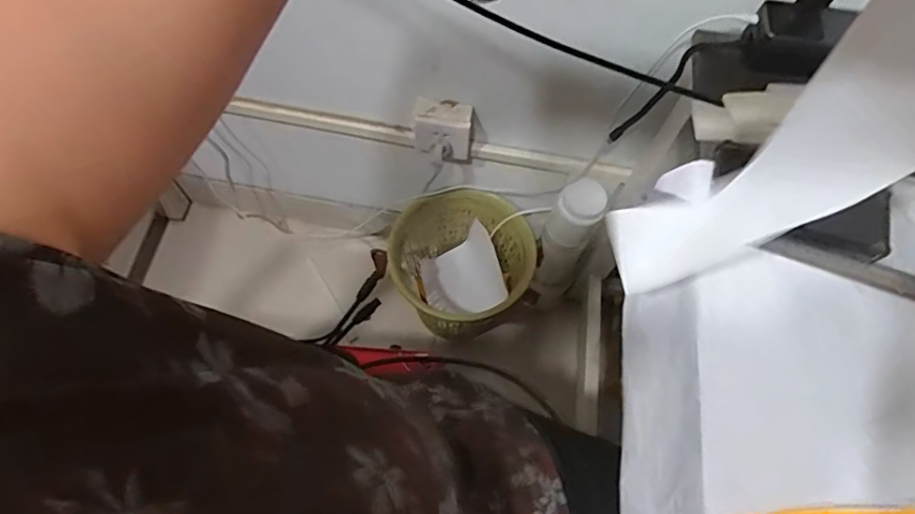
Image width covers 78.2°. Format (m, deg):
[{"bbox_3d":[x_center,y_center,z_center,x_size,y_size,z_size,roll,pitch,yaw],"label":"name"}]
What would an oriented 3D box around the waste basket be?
[{"bbox_3d":[0.014,0.051,1.145,0.258,0.326,0.245,1,66,-2],"label":"waste basket"}]

